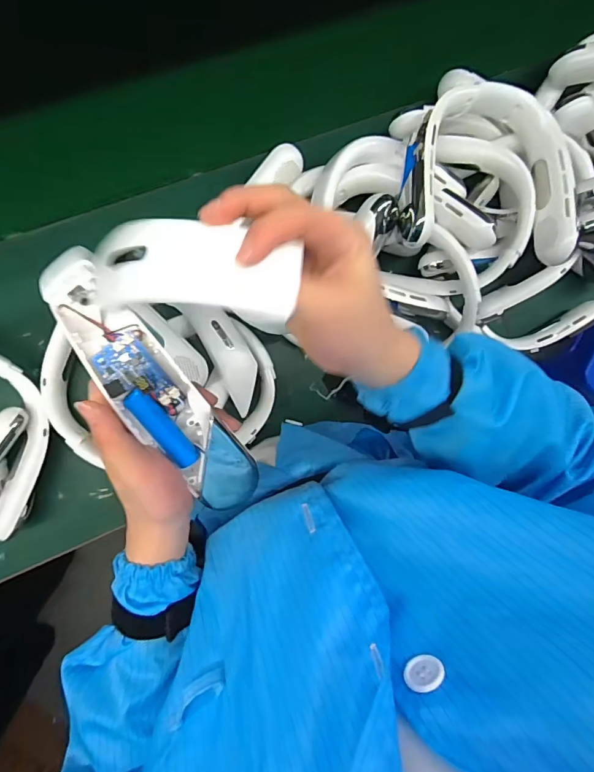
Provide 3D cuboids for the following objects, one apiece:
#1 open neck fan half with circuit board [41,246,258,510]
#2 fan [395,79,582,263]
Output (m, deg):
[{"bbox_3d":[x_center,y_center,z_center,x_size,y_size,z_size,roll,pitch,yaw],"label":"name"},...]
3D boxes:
[{"bbox_3d":[-0.099,0.004,0.311,0.049,0.047,0.215,-36,106,-6],"label":"open neck fan half with circuit board"},{"bbox_3d":[0.222,-0.244,0.503,0.219,0.075,0.203,2,92,-10],"label":"fan"}]

